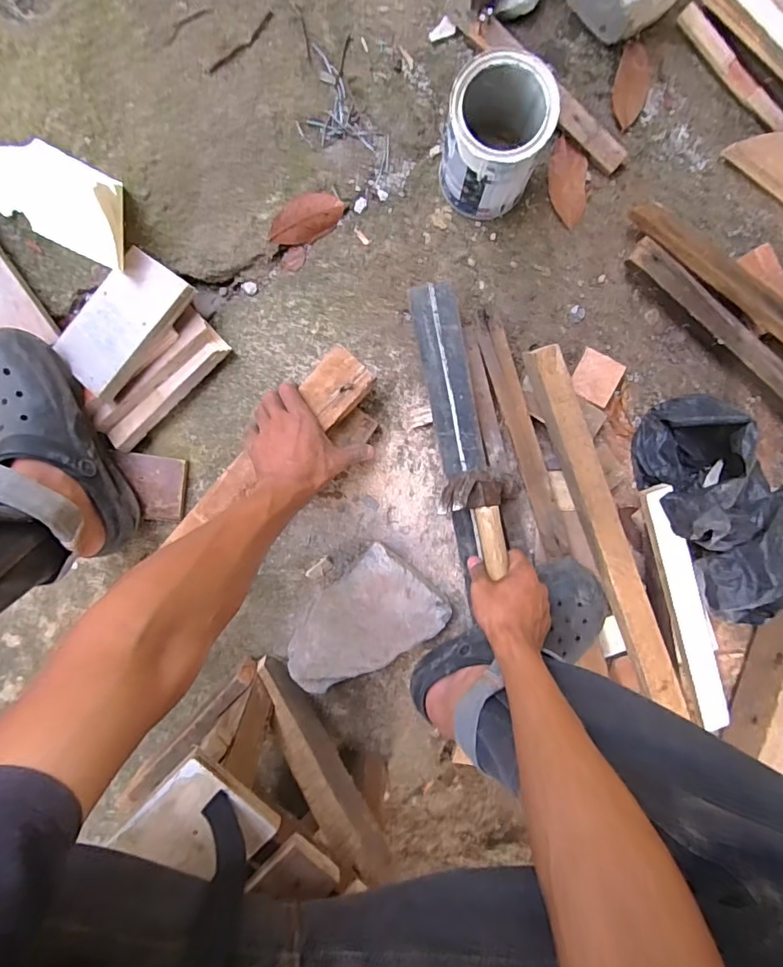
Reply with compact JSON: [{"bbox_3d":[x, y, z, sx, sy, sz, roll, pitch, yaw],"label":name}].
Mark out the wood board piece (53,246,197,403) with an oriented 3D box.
[{"bbox_3d":[-0.324,-0.194,0.583,0.106,0.017,0.164,38,87,15],"label":"wood board piece"}]

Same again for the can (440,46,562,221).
[{"bbox_3d":[0.113,-0.384,0.555,0.105,0.128,0.110,0,95,-2],"label":"can"}]

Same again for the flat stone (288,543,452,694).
[{"bbox_3d":[-0.043,0.179,0.640,0.203,0.075,0.133,-41,98,3],"label":"flat stone"}]

